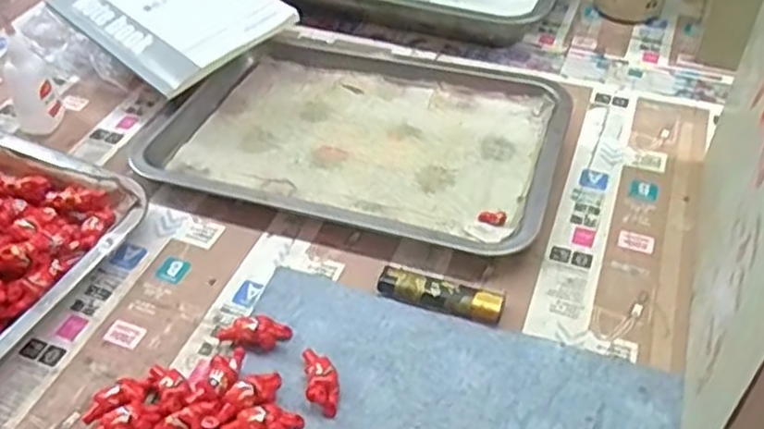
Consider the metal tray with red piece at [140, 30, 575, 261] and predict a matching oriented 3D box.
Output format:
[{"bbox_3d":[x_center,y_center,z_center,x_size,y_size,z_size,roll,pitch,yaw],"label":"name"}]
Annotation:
[{"bbox_3d":[-0.009,-0.077,0.582,0.304,0.025,0.236,13,47,16],"label":"metal tray with red piece"}]

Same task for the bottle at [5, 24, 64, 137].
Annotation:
[{"bbox_3d":[-0.286,-0.103,0.575,0.027,0.085,0.039,-3,45,-1],"label":"bottle"}]

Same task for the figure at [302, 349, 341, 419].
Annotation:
[{"bbox_3d":[-0.034,0.095,0.410,0.019,0.014,0.042,-8,45,-5],"label":"figure"}]

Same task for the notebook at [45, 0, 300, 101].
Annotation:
[{"bbox_3d":[-0.188,-0.185,0.630,0.196,0.014,0.134,37,66,25],"label":"notebook"}]

